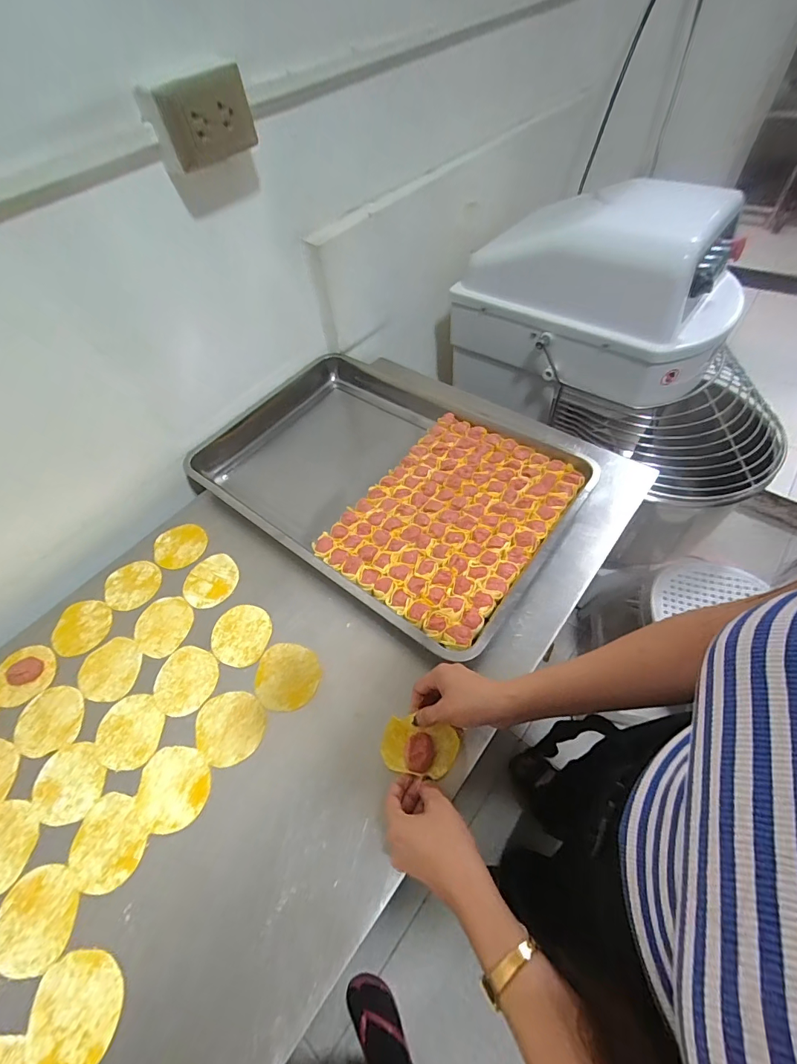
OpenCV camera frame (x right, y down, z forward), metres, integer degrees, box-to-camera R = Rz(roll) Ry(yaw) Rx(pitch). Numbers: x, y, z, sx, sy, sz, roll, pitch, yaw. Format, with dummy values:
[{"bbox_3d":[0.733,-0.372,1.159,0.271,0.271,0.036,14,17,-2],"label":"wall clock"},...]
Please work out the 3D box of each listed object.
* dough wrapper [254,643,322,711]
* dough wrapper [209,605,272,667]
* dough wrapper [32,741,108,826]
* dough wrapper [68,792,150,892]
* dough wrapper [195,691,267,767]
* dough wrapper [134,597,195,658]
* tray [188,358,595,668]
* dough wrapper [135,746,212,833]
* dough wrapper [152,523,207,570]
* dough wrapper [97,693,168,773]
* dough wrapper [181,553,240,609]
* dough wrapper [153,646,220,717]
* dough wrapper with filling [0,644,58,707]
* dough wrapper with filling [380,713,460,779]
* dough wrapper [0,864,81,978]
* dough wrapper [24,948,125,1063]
[{"bbox_3d":[-0.143,0.185,0.537,0.081,0.005,0.081,-1,54,4],"label":"dough wrapper"},{"bbox_3d":[-0.219,0.141,0.578,0.080,0.004,0.082,-2,54,3],"label":"dough wrapper"},{"bbox_3d":[-0.387,0.295,0.489,0.086,0.004,0.073,38,65,27],"label":"dough wrapper"},{"bbox_3d":[-0.318,0.337,0.452,0.073,0.004,0.088,-38,60,-21],"label":"dough wrapper"},{"bbox_3d":[-0.205,0.237,0.506,0.086,0.004,0.080,-3,54,3],"label":"dough wrapper"},{"bbox_3d":[-0.337,0.133,0.597,0.081,0.006,0.083,-2,54,3],"label":"dough wrapper"},{"bbox_3d":[-0.038,-0.094,0.703,0.607,0.062,0.401,30,61,23],"label":"tray"},{"bbox_3d":[-0.257,0.292,0.476,0.083,0.004,0.080,-2,54,3],"label":"dough wrapper"},{"bbox_3d":[-0.353,0.022,0.675,0.083,0.005,0.076,-2,62,4],"label":"dough wrapper"},{"bbox_3d":[-0.334,0.247,0.517,0.087,0.004,0.076,35,63,26],"label":"dough wrapper"},{"bbox_3d":[-0.285,0.075,0.631,0.083,0.004,0.084,-26,56,-11],"label":"dough wrapper"},{"bbox_3d":[-0.281,0.193,0.547,0.084,0.004,0.081,-2,54,3],"label":"dough wrapper"},{"bbox_3d":[-0.513,0.196,0.568,0.079,0.010,0.077,-2,54,3],"label":"dough wrapper with filling"},{"bbox_3d":[0.023,0.241,0.467,0.083,0.018,0.052,8,55,10],"label":"dough wrapper with filling"},{"bbox_3d":[-0.369,0.391,0.421,0.083,0.004,0.081,-8,54,-1],"label":"dough wrapper"},{"bbox_3d":[-0.295,0.437,0.378,0.086,0.008,0.079,-2,54,3],"label":"dough wrapper"}]

